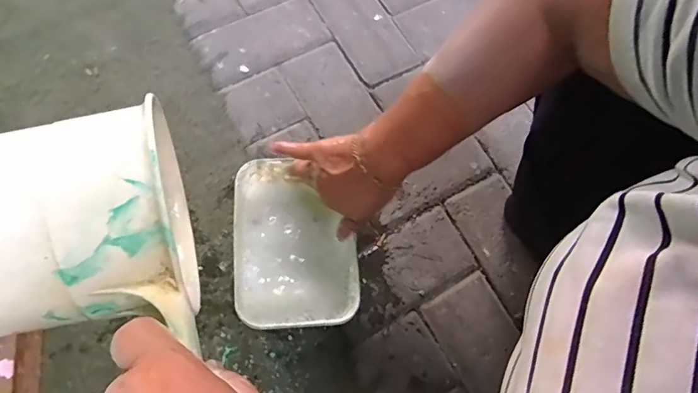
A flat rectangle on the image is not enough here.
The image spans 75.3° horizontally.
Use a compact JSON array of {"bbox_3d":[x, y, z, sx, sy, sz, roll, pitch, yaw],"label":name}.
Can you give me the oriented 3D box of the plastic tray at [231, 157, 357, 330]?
[{"bbox_3d":[-0.064,0.058,0.550,0.136,0.064,0.195,-3,69,-4],"label":"plastic tray"}]

